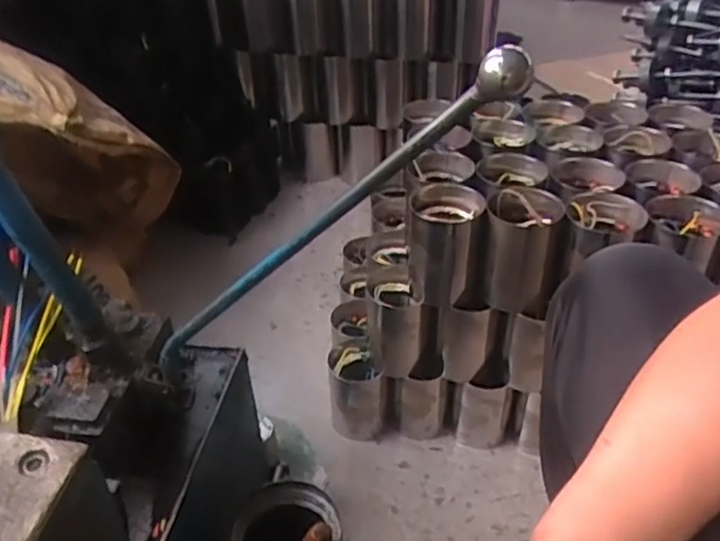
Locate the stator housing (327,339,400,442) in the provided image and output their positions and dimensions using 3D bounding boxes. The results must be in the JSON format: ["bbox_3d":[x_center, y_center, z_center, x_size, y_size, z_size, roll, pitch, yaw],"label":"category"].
[{"bbox_3d":[0.000,0.181,0.985,0.096,0.128,0.094,-11,38,-11],"label":"stator housing"}]

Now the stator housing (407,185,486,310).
[{"bbox_3d":[0.110,-0.026,0.845,0.092,0.140,0.095,3,37,7],"label":"stator housing"}]

